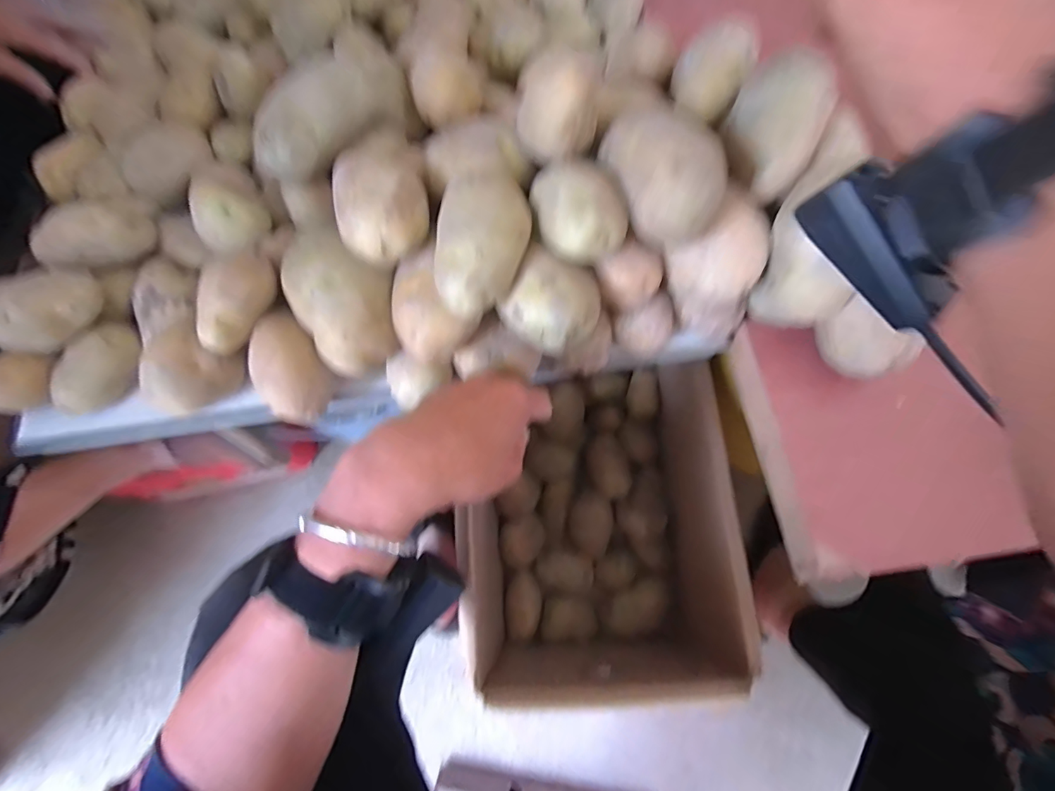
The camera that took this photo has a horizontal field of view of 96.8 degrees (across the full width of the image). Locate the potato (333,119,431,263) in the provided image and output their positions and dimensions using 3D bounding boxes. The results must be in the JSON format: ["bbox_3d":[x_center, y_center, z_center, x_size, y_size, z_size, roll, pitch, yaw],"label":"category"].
[{"bbox_3d":[-0.091,-0.116,0.299,0.059,0.051,0.072,-9,73,-2],"label":"potato"}]

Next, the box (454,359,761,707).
[{"bbox_3d":[0.090,0.156,0.610,0.257,0.252,0.388,-3,73,0],"label":"box"}]

